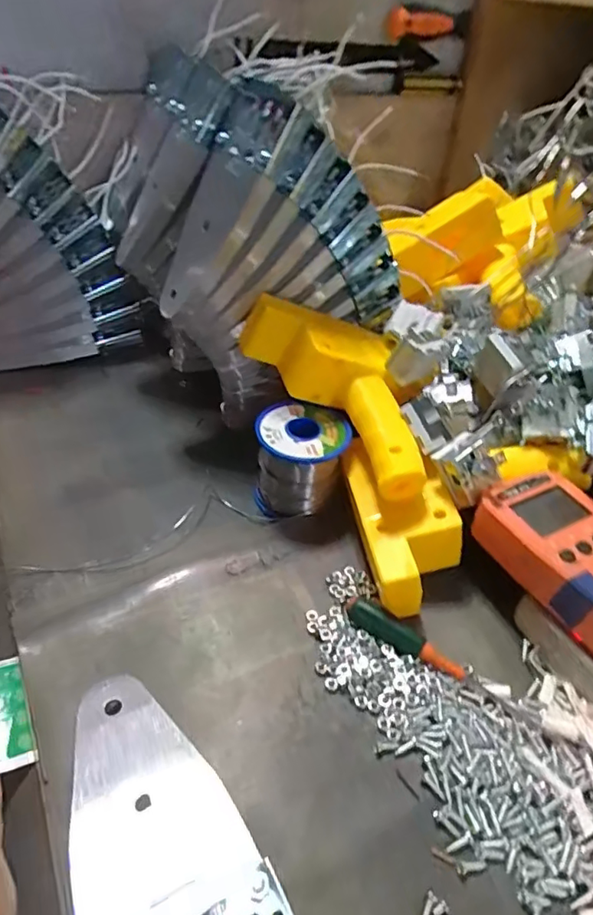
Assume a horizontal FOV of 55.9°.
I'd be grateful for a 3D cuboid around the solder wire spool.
[{"bbox_3d":[0.003,0.002,0.403,0.063,0.060,0.057,-3,42,-6],"label":"solder wire spool"}]

